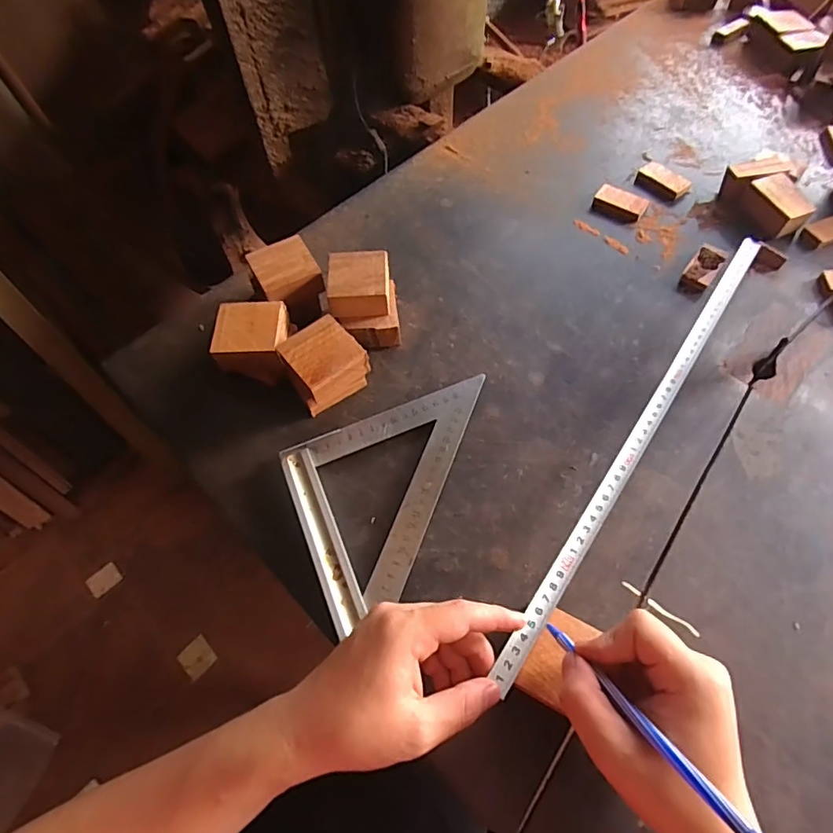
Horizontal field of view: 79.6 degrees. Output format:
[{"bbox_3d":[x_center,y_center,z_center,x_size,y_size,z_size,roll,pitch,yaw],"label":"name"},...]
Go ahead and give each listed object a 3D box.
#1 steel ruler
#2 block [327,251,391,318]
[{"bbox_3d":[0.195,-0.004,0.413,0.017,0.004,0.476,32,65,19],"label":"steel ruler"},{"bbox_3d":[-0.052,-0.123,0.460,0.054,0.024,0.059,-5,62,1],"label":"block"}]

